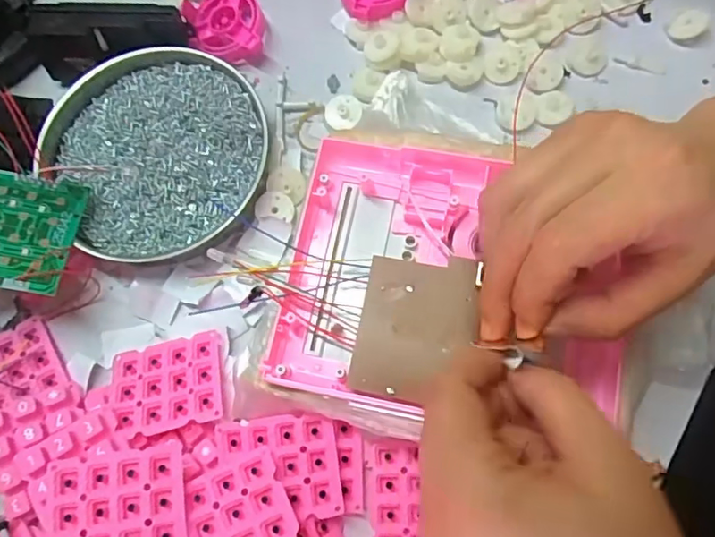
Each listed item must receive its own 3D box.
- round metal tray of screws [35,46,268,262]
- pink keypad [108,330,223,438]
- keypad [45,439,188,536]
[{"bbox_3d":[-0.120,-0.071,0.340,0.128,0.017,0.126,-1,74,4],"label":"round metal tray of screws"},{"bbox_3d":[-0.101,0.062,0.300,0.058,0.008,0.050,-13,57,0],"label":"pink keypad"},{"bbox_3d":[-0.110,0.111,0.259,0.059,0.006,0.050,-8,72,-12],"label":"keypad"}]

